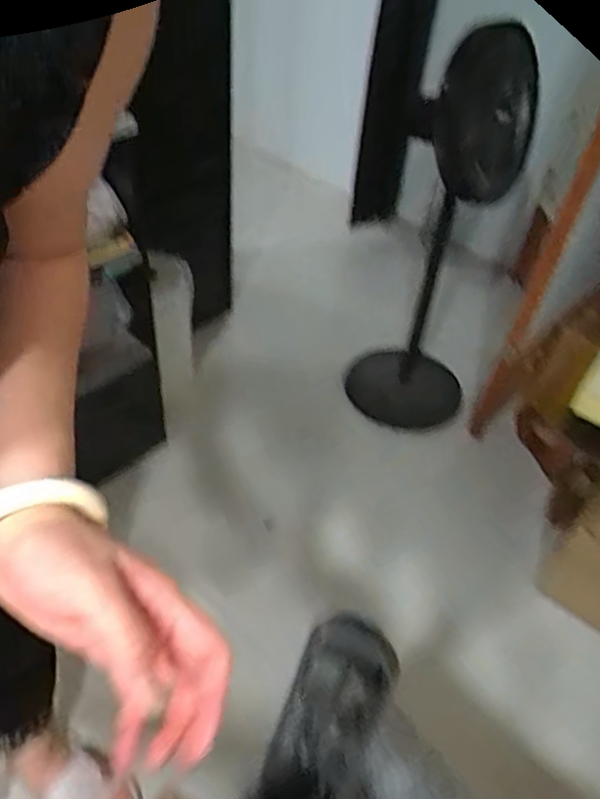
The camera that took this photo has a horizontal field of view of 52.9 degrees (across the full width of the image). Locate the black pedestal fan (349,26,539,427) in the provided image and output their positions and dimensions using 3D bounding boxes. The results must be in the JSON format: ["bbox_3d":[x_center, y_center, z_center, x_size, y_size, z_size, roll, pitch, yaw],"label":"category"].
[{"bbox_3d":[0.281,-0.294,1.326,0.290,0.860,0.283,13,44,7],"label":"black pedestal fan"}]

